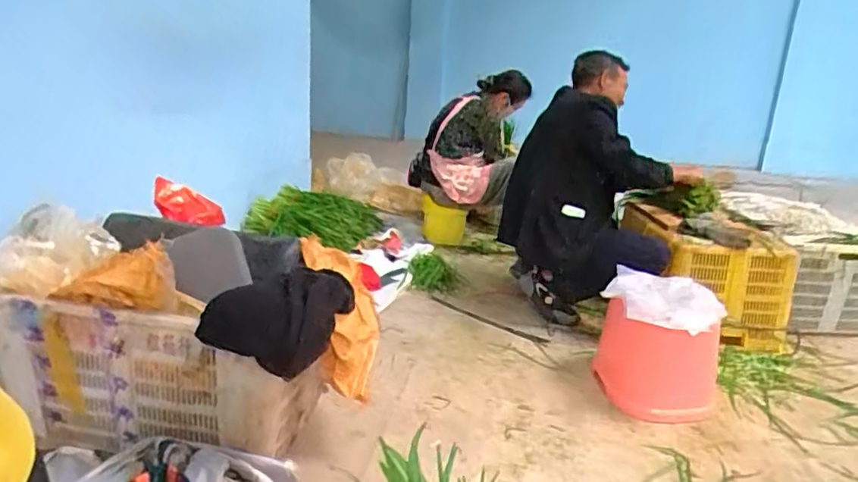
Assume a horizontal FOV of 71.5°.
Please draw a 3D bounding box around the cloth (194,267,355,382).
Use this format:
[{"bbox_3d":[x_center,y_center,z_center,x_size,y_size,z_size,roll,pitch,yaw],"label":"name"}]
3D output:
[{"bbox_3d":[-0.283,0.131,1.174,0.231,0.110,0.299,6,16,10],"label":"cloth"}]

